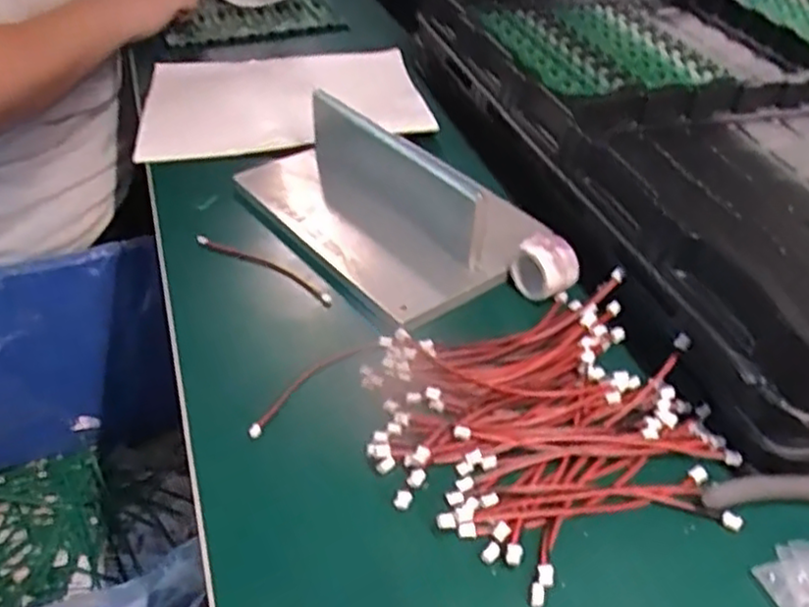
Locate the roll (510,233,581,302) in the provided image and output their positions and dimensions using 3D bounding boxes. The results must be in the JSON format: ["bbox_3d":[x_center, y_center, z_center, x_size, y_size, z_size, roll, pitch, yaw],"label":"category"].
[{"bbox_3d":[0.086,-0.022,0.428,0.033,0.028,0.028,30,47,29],"label":"roll"}]

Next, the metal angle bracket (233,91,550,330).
[{"bbox_3d":[-0.026,-0.070,0.465,0.098,0.059,0.199,-29,46,-29],"label":"metal angle bracket"}]

